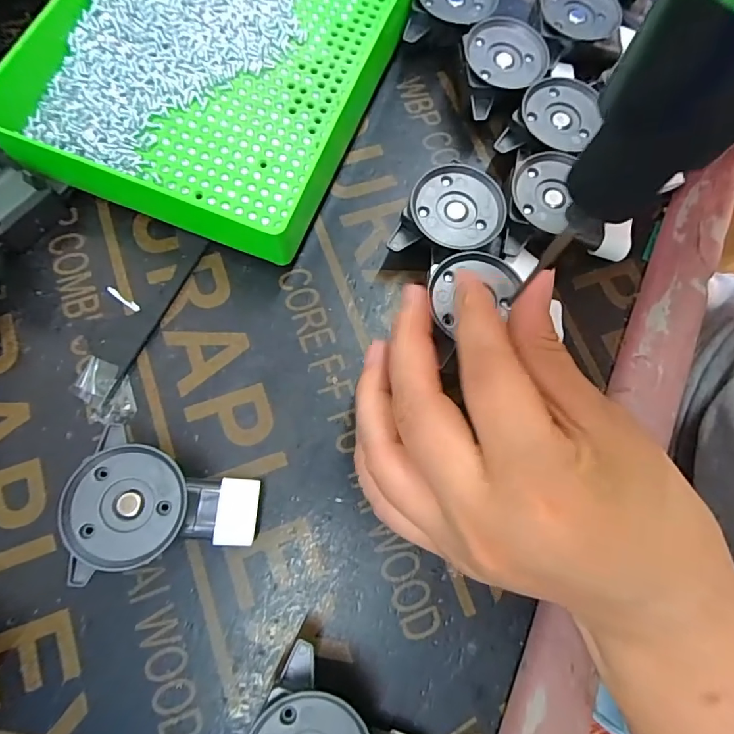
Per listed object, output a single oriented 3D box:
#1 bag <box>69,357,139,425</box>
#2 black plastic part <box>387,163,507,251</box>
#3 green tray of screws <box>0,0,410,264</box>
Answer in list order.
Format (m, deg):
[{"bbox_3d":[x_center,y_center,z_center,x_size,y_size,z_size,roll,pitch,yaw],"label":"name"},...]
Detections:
[{"bbox_3d":[-0.116,0.011,0.201,0.020,0.005,0.030,-38,80,-12],"label":"bag"},{"bbox_3d":[0.040,-0.068,0.217,0.042,0.029,0.048,27,75,5],"label":"black plastic part"},{"bbox_3d":[-0.067,-0.188,0.239,0.156,0.035,0.241,23,75,3],"label":"green tray of screws"}]

